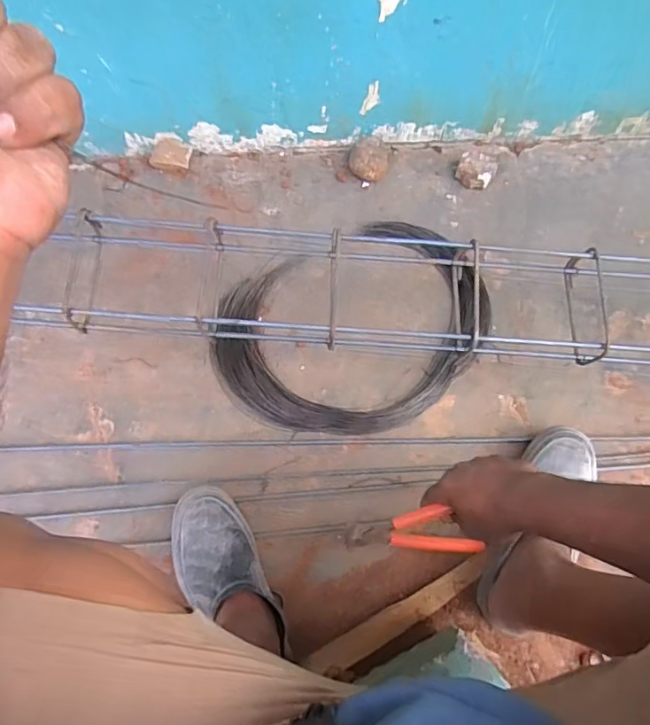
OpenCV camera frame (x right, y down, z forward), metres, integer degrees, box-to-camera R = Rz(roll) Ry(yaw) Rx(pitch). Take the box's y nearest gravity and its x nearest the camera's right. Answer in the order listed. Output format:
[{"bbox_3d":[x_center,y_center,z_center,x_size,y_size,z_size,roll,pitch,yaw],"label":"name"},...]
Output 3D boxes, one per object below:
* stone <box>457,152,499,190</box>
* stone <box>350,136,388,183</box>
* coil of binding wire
[{"bbox_3d":[0.261,-0.336,0.907,0.066,0.039,0.074,22,74,8],"label":"stone"},{"bbox_3d":[0.075,-0.347,0.903,0.067,0.056,0.078,5,72,3],"label":"stone"},{"bbox_3d":[0.052,-0.056,0.843,0.443,0.032,0.327,-24,71,-6],"label":"coil of binding wire"}]

